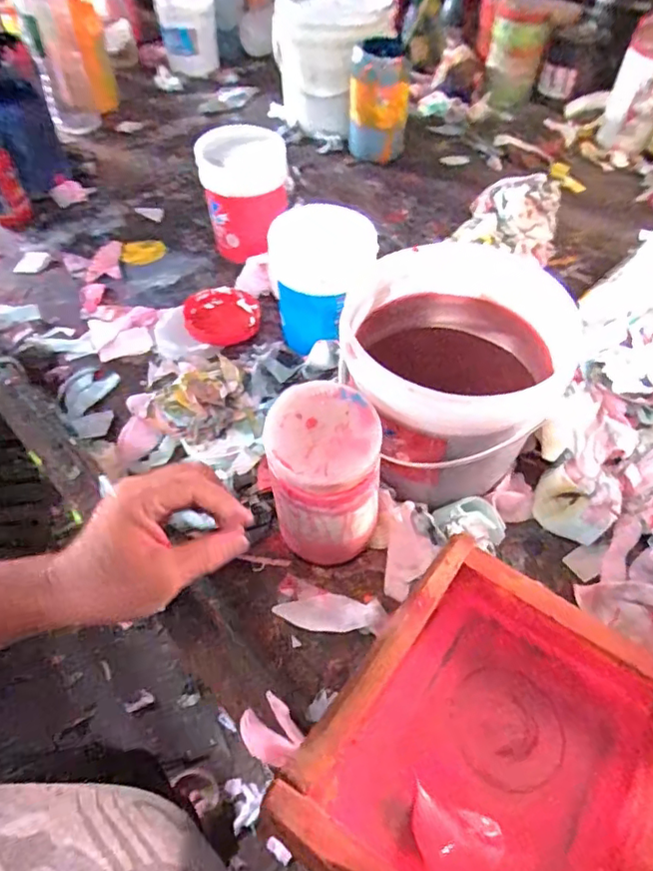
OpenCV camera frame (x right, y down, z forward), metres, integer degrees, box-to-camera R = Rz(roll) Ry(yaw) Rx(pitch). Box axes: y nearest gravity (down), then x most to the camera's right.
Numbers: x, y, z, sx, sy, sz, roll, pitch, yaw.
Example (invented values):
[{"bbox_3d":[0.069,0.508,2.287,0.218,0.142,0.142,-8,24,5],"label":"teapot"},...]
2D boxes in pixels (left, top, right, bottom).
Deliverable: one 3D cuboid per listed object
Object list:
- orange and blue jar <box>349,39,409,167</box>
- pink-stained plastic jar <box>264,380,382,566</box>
[{"bbox_3d":[0.090,-0.573,0.972,0.095,0.163,0.103,-1,52,1],"label":"orange and blue jar"},{"bbox_3d":[0.000,0.041,0.501,0.086,0.160,0.084,-1,52,1],"label":"pink-stained plastic jar"}]

